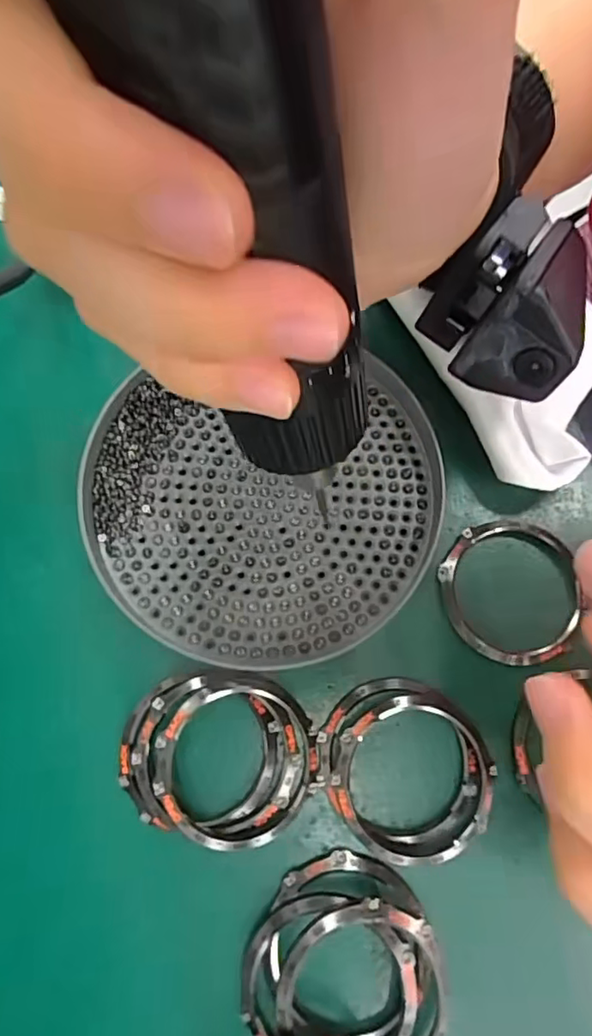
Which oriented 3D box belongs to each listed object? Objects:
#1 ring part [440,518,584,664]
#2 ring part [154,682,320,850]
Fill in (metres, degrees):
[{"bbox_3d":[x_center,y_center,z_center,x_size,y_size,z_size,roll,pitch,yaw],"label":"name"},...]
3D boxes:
[{"bbox_3d":[0.070,0.024,0.193,0.043,0.007,0.048,-12,72,1],"label":"ring part"},{"bbox_3d":[-0.017,0.072,0.172,0.046,0.012,0.045,-2,72,5],"label":"ring part"}]

